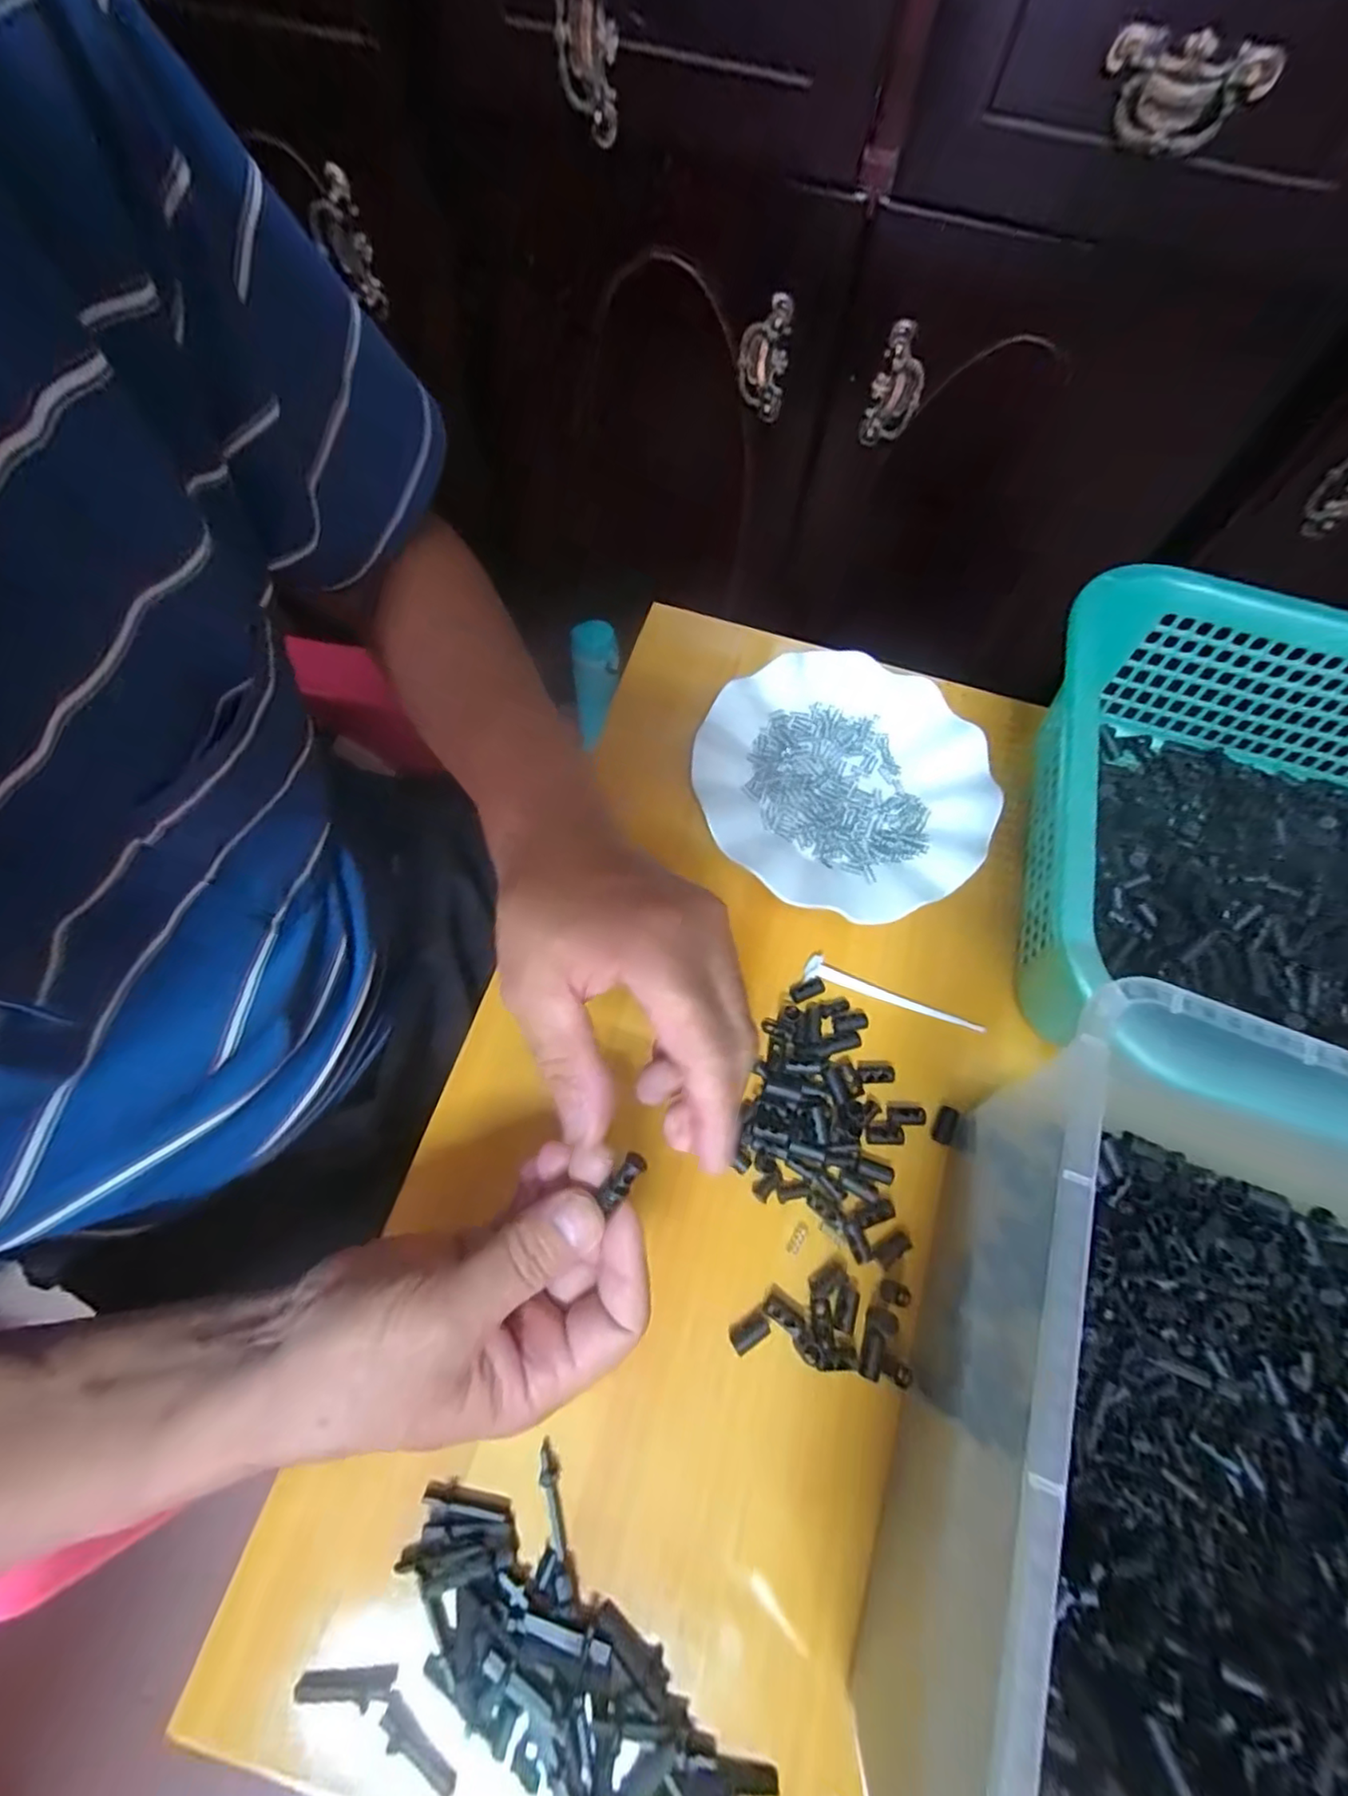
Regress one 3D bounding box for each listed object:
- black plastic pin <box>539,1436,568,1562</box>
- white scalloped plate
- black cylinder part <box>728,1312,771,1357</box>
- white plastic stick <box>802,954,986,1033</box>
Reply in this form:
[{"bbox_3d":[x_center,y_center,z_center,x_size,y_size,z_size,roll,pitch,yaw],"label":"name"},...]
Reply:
[{"bbox_3d":[-0.049,0.248,0.261,0.008,0.007,0.038,-15,70,-7],"label":"black plastic pin"},{"bbox_3d":[0.107,-0.074,0.399,0.177,0.022,0.178,1,67,-3],"label":"white scalloped plate"},{"bbox_3d":[0.034,0.197,0.287,0.018,0.007,0.011,-29,72,-15],"label":"black cylinder part"},{"bbox_3d":[0.123,0.053,0.355,0.101,0.004,0.015,18,67,4],"label":"white plastic stick"}]

